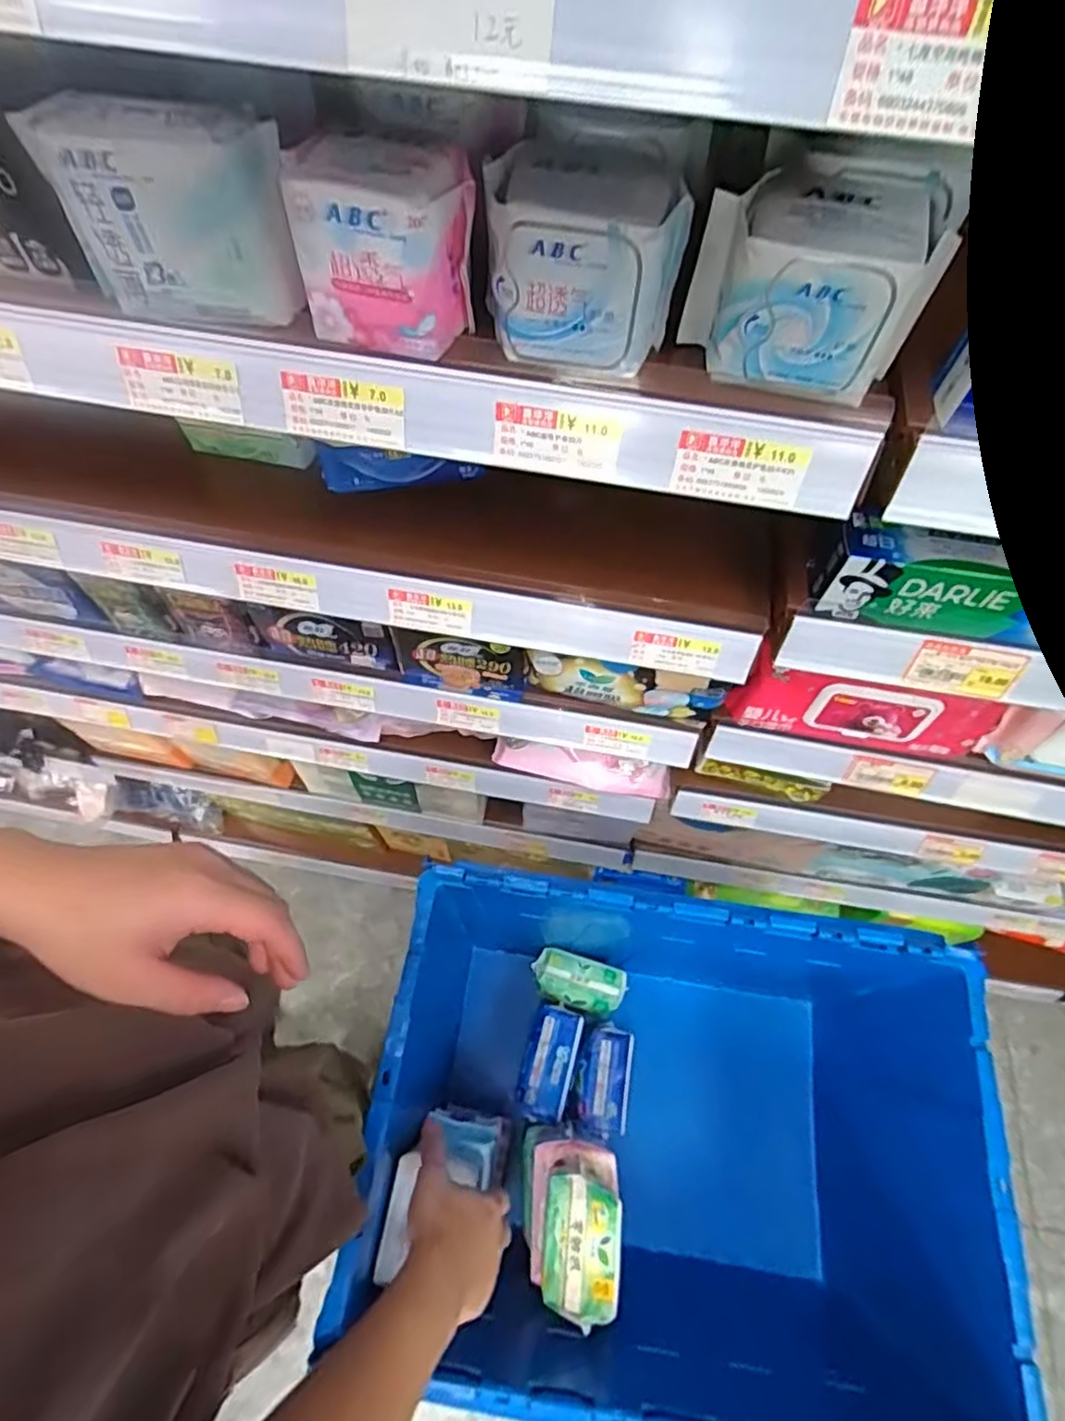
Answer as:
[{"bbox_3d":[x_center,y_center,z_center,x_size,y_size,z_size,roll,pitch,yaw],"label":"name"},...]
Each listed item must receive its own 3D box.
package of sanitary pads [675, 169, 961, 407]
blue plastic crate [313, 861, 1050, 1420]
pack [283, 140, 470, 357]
[{"bbox_3d":[0.124,-0.195,0.293,0.098,0.063,0.065,13,64,5],"label":"package of sanitary pads"},{"bbox_3d":[0.146,0.481,0.779,0.597,0.420,0.422,8,64,2],"label":"blue plastic crate"},{"bbox_3d":[-0.067,-0.214,0.298,0.075,0.064,0.052,19,65,8],"label":"pack"}]

